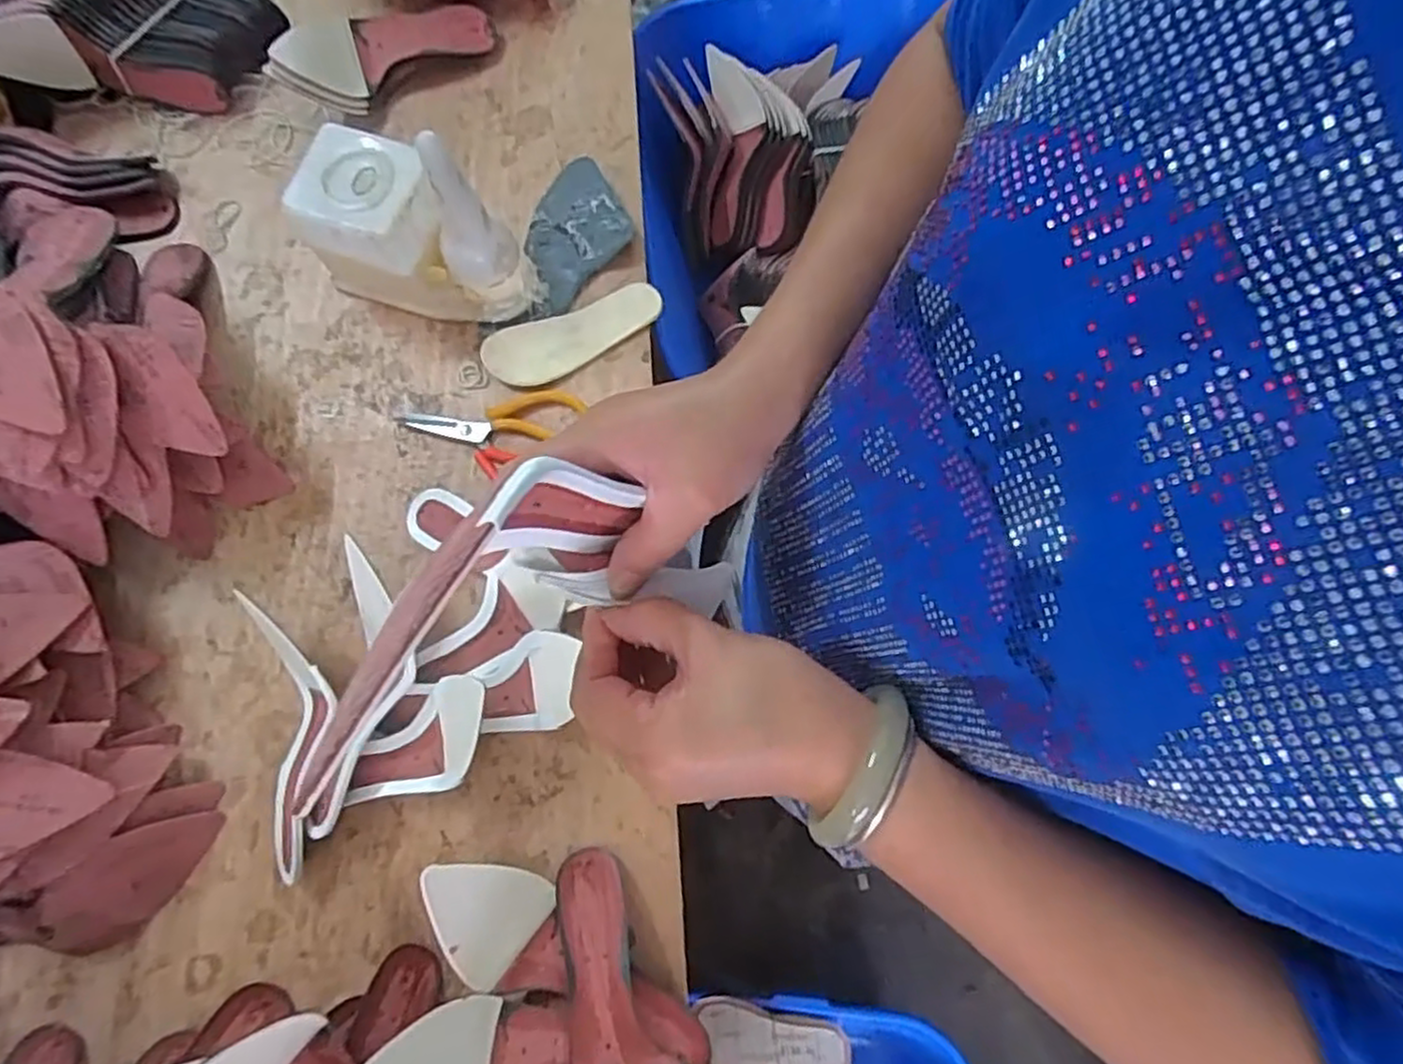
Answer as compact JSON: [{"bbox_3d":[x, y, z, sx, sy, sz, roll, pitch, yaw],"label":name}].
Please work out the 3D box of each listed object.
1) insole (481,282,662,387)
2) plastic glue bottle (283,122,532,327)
[{"bbox_3d":[-0.127,-0.197,0.749,0.182,0.009,0.065,-22,76,-4],"label":"insole"},{"bbox_3d":[-0.268,-0.286,0.702,0.194,0.159,0.106,21,77,6],"label":"plastic glue bottle"}]

